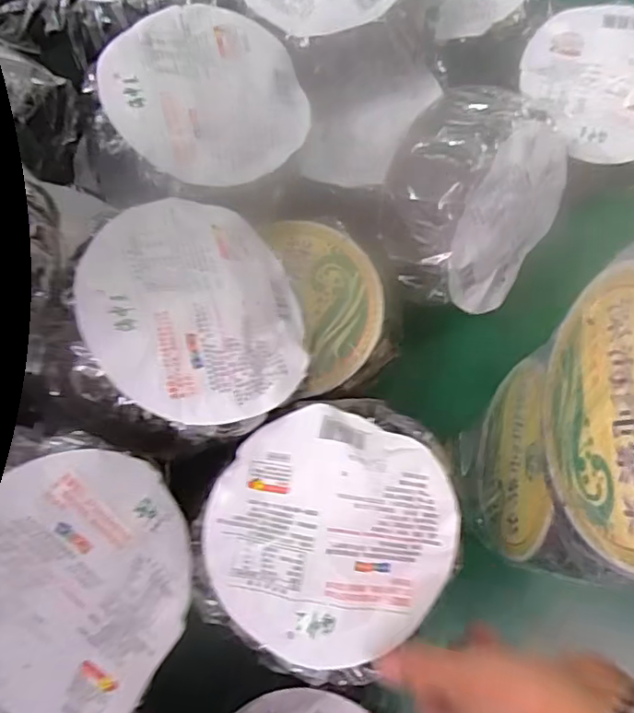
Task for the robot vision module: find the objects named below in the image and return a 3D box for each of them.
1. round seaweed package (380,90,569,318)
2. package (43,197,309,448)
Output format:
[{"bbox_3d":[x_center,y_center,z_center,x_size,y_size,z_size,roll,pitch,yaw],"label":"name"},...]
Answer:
[{"bbox_3d":[0.135,-0.129,0.510,0.186,0.159,0.080,-49,47,-3],"label":"round seaweed package"},{"bbox_3d":[-0.087,-0.025,0.397,0.169,0.031,0.162,12,65,-26],"label":"package"}]

